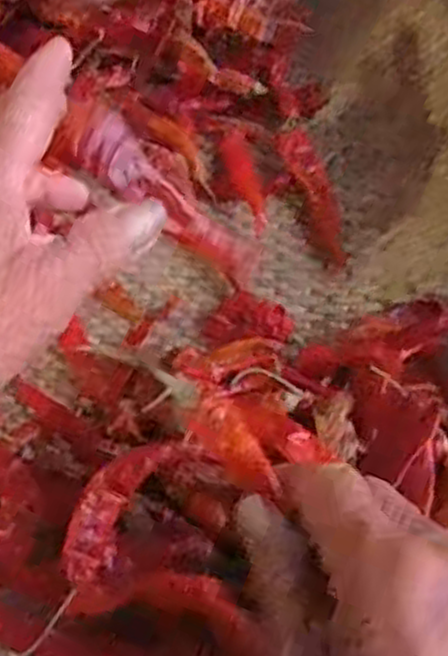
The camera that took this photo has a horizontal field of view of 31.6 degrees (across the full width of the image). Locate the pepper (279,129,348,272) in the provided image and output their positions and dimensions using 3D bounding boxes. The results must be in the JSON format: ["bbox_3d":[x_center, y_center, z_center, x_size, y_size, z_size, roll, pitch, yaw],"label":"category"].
[{"bbox_3d":[0.056,-0.081,0.491,0.019,0.016,0.109,-9,56,-10],"label":"pepper"}]

